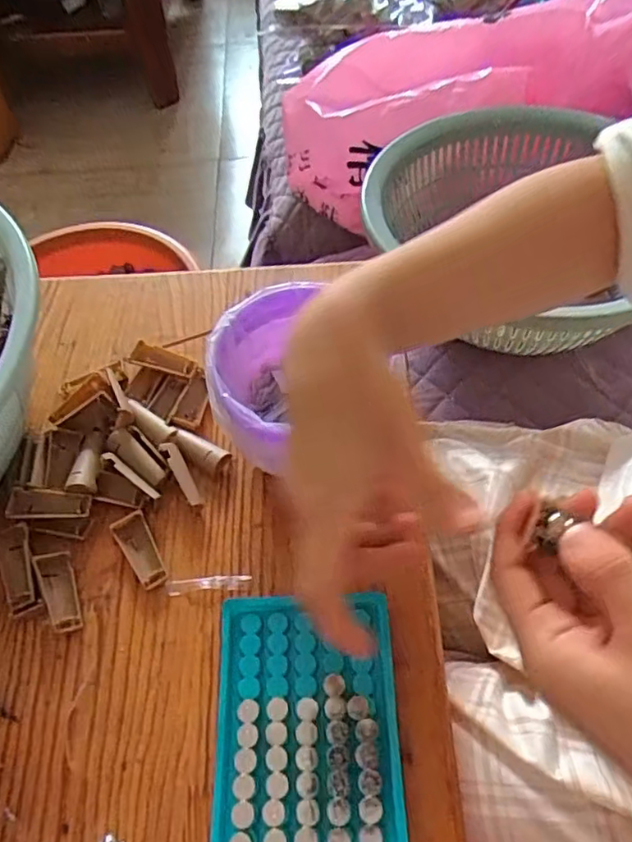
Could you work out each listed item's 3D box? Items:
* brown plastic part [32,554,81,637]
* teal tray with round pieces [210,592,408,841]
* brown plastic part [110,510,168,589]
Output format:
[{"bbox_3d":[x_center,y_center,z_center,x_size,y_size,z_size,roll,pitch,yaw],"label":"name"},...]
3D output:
[{"bbox_3d":[-0.158,0.105,0.370,0.019,0.014,0.050,-20,57,-10],"label":"brown plastic part"},{"bbox_3d":[-0.005,0.161,0.323,0.094,0.014,0.129,-3,56,1],"label":"teal tray with round pieces"},{"bbox_3d":[-0.111,0.082,0.383,0.021,0.008,0.052,-27,59,-14],"label":"brown plastic part"}]

